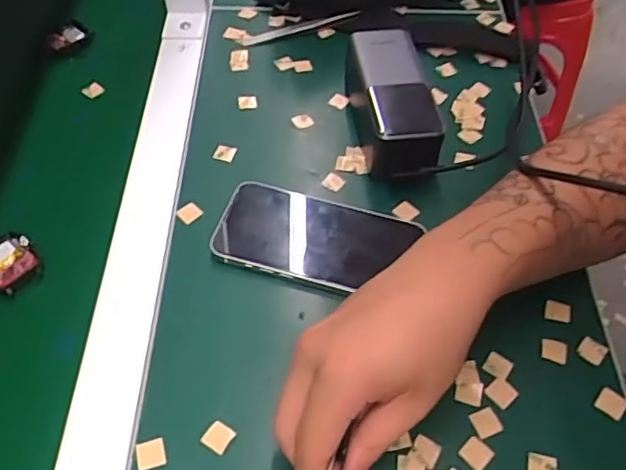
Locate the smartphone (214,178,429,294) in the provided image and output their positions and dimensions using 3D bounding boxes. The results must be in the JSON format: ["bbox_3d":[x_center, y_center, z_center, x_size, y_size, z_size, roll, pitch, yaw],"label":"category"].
[{"bbox_3d":[0.003,-0.001,0.430,0.137,0.014,0.075,14,53,6],"label":"smartphone"}]

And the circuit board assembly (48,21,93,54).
[{"bbox_3d":[-0.237,-0.191,0.581,0.030,0.010,0.039,39,62,24],"label":"circuit board assembly"}]

